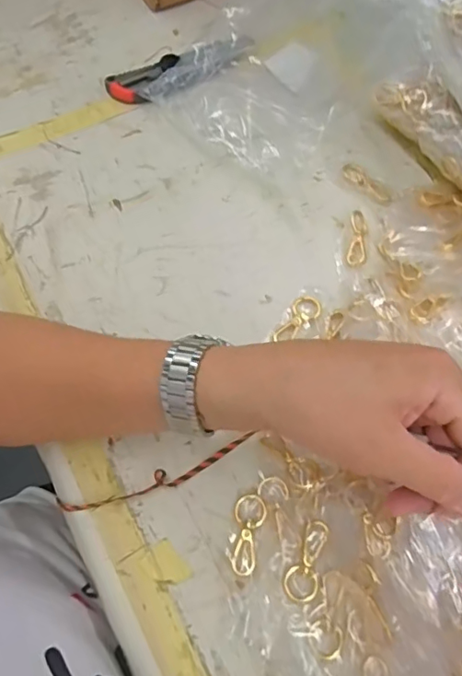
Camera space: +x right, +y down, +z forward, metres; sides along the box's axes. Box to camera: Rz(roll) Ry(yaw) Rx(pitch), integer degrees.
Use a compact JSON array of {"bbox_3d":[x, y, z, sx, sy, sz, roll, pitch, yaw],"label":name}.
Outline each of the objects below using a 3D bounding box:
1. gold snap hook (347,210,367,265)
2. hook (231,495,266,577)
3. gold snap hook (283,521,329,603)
[{"bbox_3d":[0.105,-0.081,0.449,0.014,0.010,0.049,7,66,2],"label":"gold snap hook"},{"bbox_3d":[0.009,0.129,0.358,0.020,0.009,0.050,16,67,6],"label":"hook"},{"bbox_3d":[0.050,0.144,0.350,0.022,0.009,0.050,20,67,7],"label":"gold snap hook"}]

